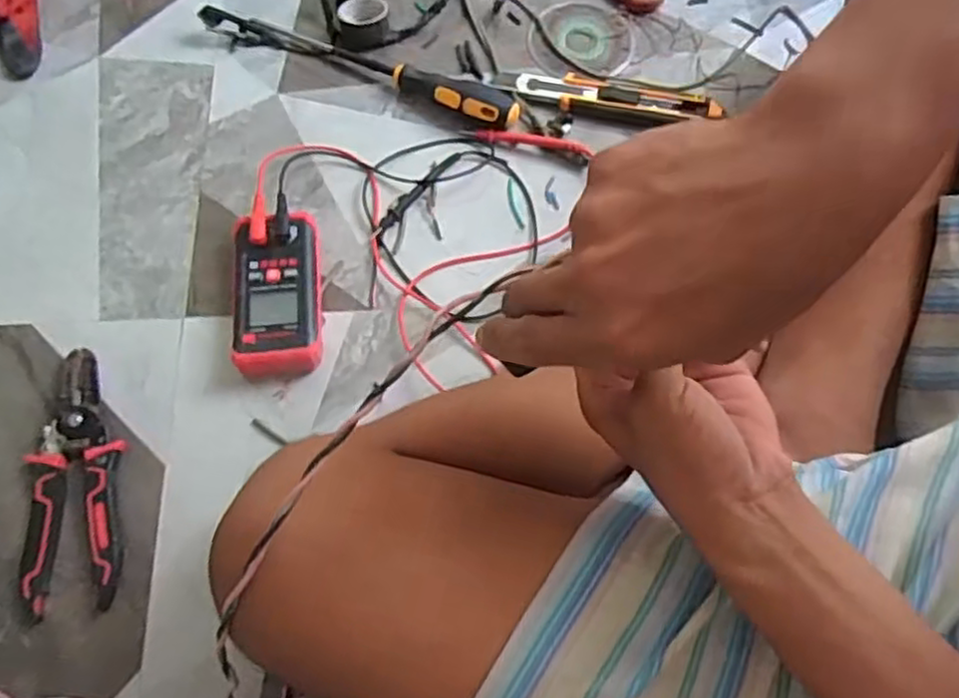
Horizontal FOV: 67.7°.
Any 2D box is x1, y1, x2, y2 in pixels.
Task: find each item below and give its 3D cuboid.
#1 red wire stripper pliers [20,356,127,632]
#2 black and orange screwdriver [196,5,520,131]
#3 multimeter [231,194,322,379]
[{"bbox_3d":[-0.268,0.083,0.475,0.057,0.012,0.171,-9,68,-5],"label":"red wire stripper pliers"},{"bbox_3d":[-0.102,-0.240,0.605,0.286,0.028,0.040,20,69,6],"label":"black and orange screwdriver"},{"bbox_3d":[-0.147,-0.045,0.524,0.059,0.031,0.130,-6,68,-4],"label":"multimeter"}]

